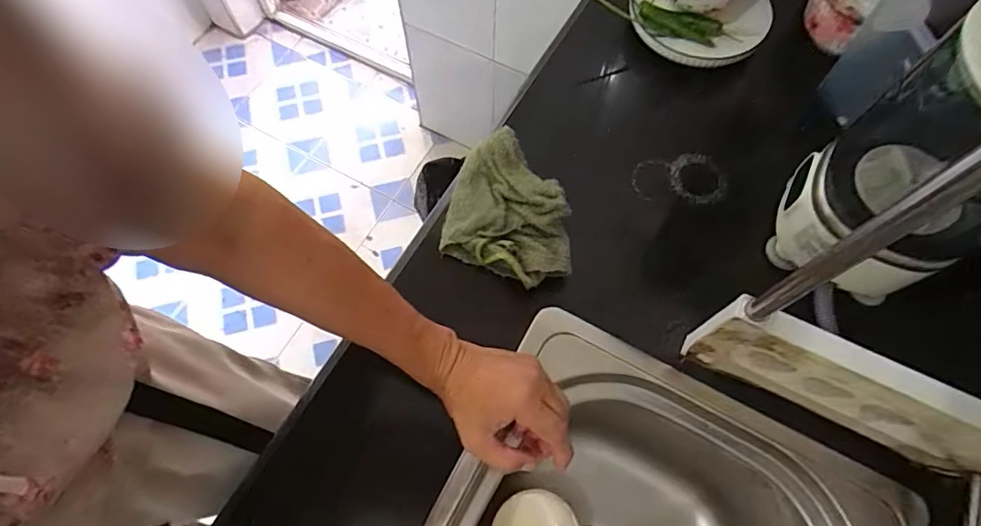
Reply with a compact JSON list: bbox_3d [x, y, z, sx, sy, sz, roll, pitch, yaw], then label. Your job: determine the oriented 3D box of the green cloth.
[{"bbox_3d":[0.025,-0.054,0.516,0.136,0.019,0.132,23,90,13],"label":"green cloth"}]

